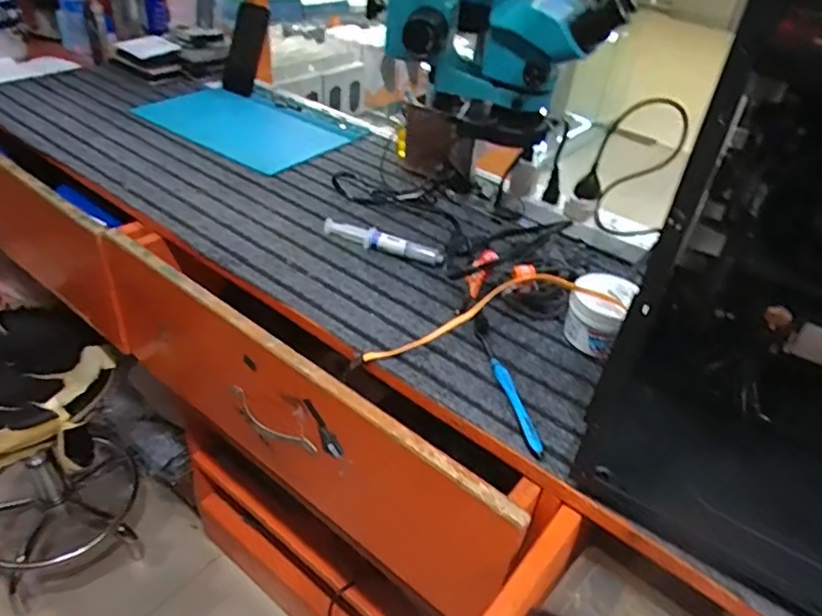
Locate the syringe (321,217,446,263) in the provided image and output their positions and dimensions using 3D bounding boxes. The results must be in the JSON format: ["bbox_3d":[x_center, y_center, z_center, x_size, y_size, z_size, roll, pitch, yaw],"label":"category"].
[{"bbox_3d":[-0.037,-0.081,0.751,0.155,0.022,0.027,19,39,15],"label":"syringe"}]

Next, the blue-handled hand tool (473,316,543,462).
[{"bbox_3d":[0.092,0.071,0.577,0.015,0.016,0.177,-3,38,-12],"label":"blue-handled hand tool"}]

